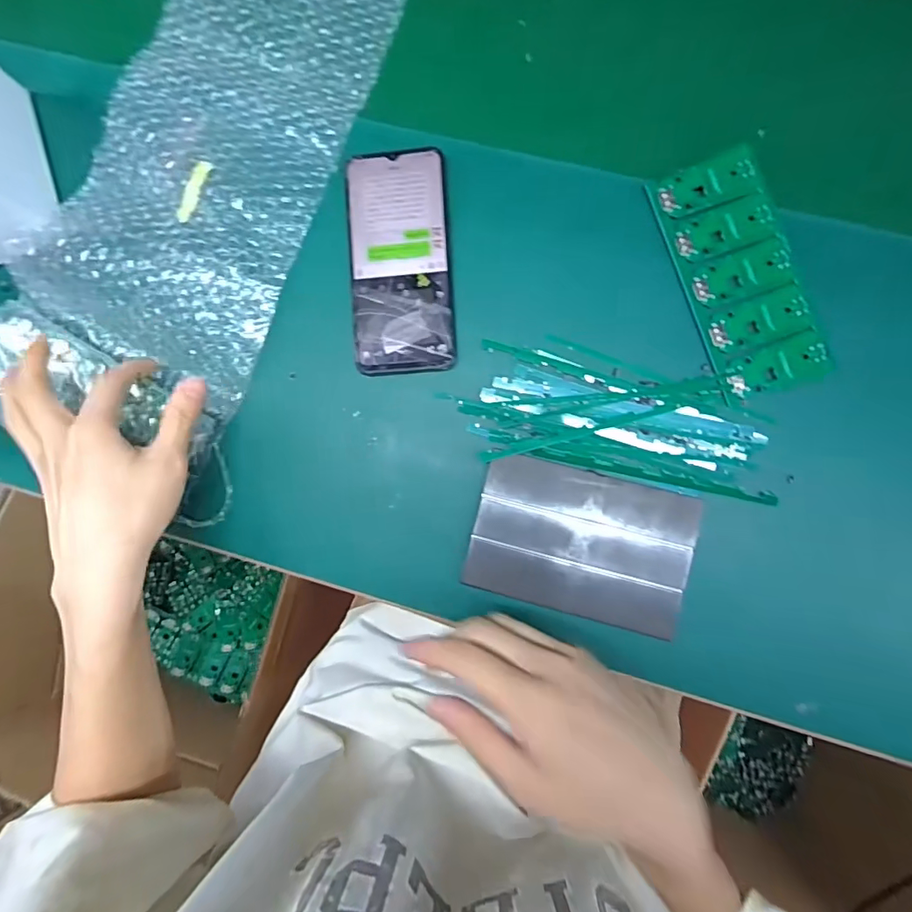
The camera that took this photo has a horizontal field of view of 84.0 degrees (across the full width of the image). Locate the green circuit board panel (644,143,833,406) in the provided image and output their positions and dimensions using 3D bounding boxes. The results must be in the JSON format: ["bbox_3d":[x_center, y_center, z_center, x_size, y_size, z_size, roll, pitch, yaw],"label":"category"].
[{"bbox_3d":[0.195,-0.126,0.352,0.071,0.005,0.165,-19,88,6],"label":"green circuit board panel"}]

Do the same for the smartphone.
[{"bbox_3d":[-0.040,-0.141,0.371,0.074,0.015,0.159,-3,87,4],"label":"smartphone"}]

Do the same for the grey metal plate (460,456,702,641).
[{"bbox_3d":[0.087,0.060,0.353,0.146,0.004,0.098,14,88,4],"label":"grey metal plate"}]

